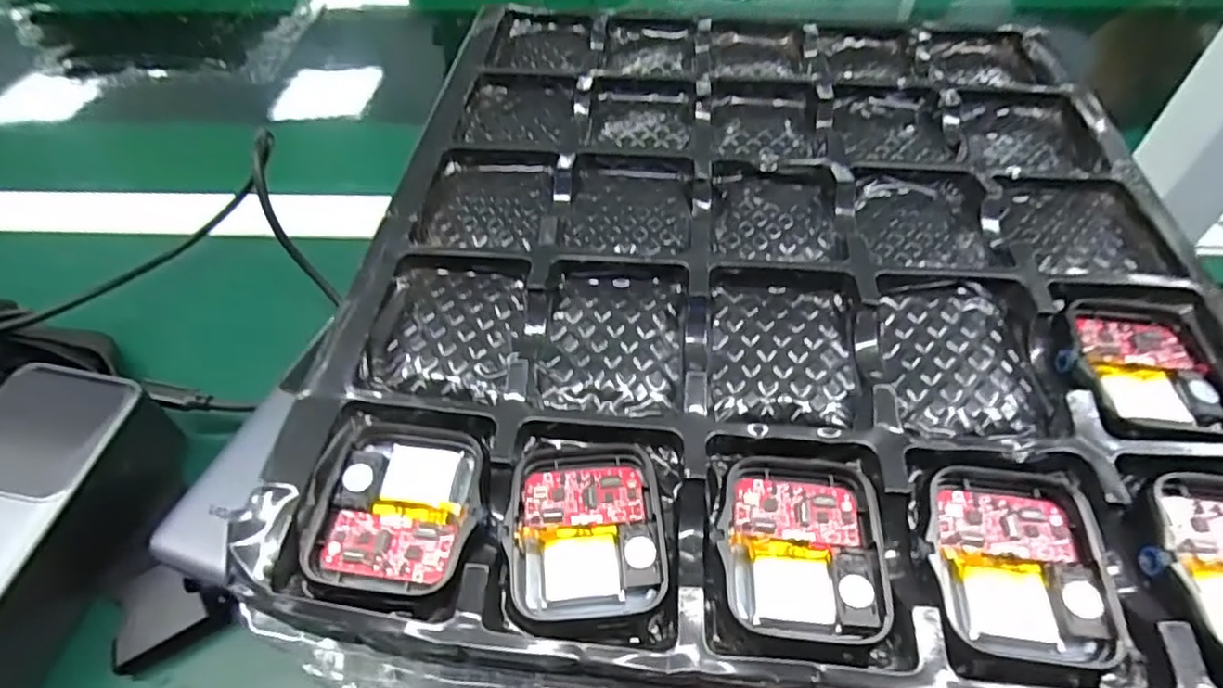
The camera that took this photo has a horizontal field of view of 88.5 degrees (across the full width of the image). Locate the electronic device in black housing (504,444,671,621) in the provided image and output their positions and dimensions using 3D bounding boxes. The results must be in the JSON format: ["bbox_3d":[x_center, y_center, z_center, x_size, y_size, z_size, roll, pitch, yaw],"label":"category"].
[{"bbox_3d":[-0.006,0.045,0.154,0.037,0.009,0.040,-2,51,0],"label":"electronic device in black housing"}]

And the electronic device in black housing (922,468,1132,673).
[{"bbox_3d":[0.092,0.049,0.144,0.037,0.009,0.042,2,51,4],"label":"electronic device in black housing"}]

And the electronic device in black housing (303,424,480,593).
[{"bbox_3d":[-0.054,0.039,0.158,0.040,0.009,0.043,3,51,5],"label":"electronic device in black housing"}]

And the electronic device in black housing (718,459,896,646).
[{"bbox_3d":[0.045,0.048,0.150,0.038,0.008,0.042,7,51,7],"label":"electronic device in black housing"}]

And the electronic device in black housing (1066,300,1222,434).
[{"bbox_3d":[0.147,0.005,0.172,0.036,0.006,0.043,5,51,6],"label":"electronic device in black housing"}]

